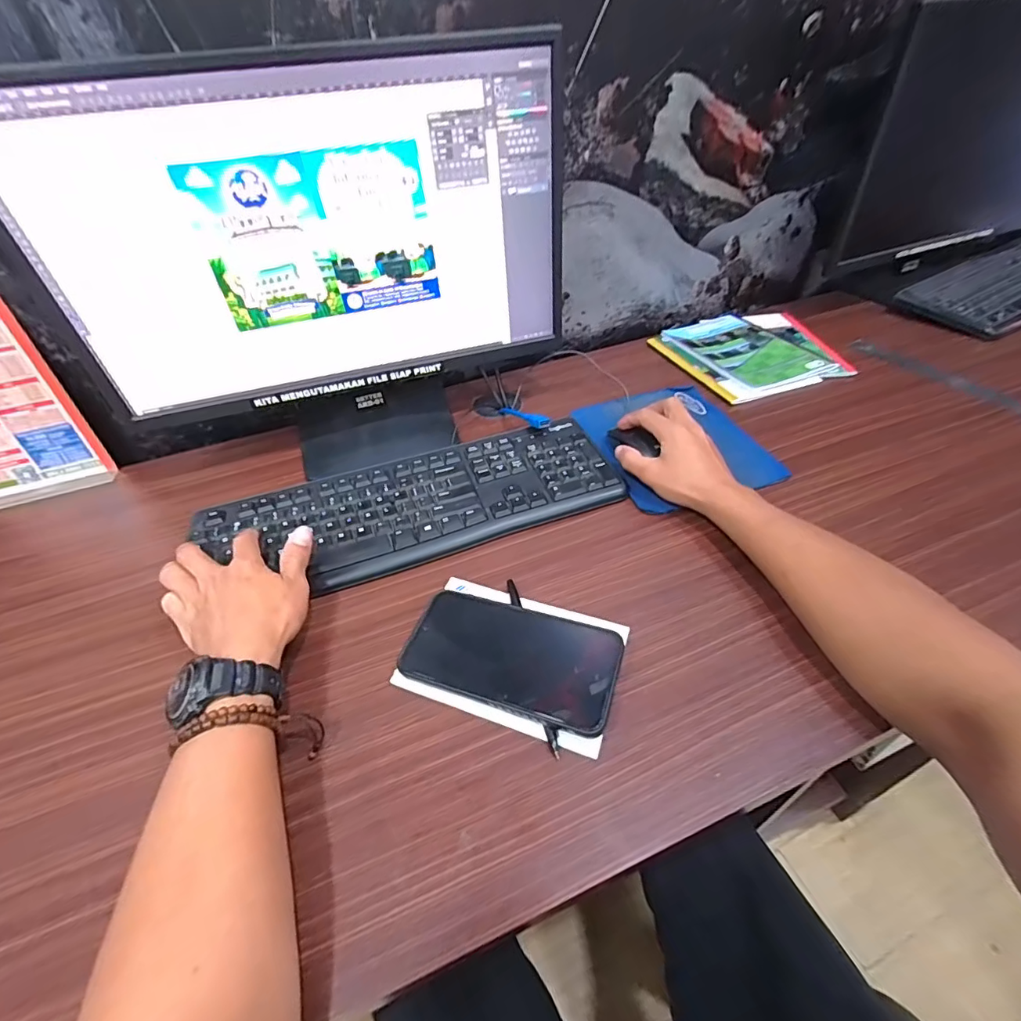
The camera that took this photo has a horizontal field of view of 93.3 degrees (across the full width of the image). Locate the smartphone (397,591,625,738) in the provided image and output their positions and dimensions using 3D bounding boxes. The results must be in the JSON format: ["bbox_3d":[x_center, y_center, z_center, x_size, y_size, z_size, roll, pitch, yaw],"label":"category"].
[{"bbox_3d":[-0.001,0.109,0.365,0.160,0.008,0.074,10,57,21],"label":"smartphone"}]

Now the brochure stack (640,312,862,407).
[{"bbox_3d":[0.358,-0.243,0.707,0.225,0.017,0.220,-14,45,-10],"label":"brochure stack"}]

